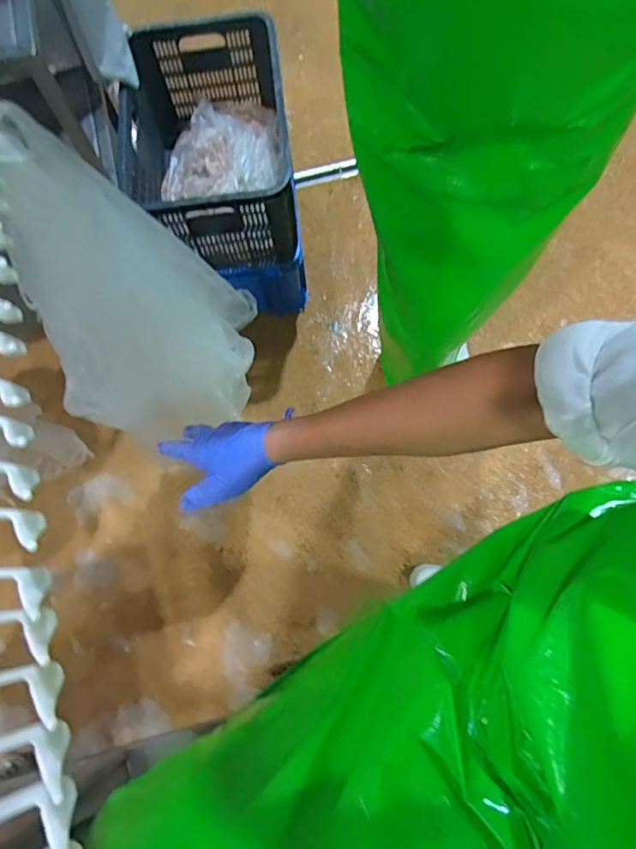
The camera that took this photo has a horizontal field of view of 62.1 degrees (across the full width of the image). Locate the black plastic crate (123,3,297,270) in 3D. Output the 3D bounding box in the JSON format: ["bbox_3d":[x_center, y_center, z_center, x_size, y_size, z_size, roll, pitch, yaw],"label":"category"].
[{"bbox_3d":[-0.271,-0.676,1.296,0.380,0.269,0.521,-6,73,1],"label":"black plastic crate"}]

